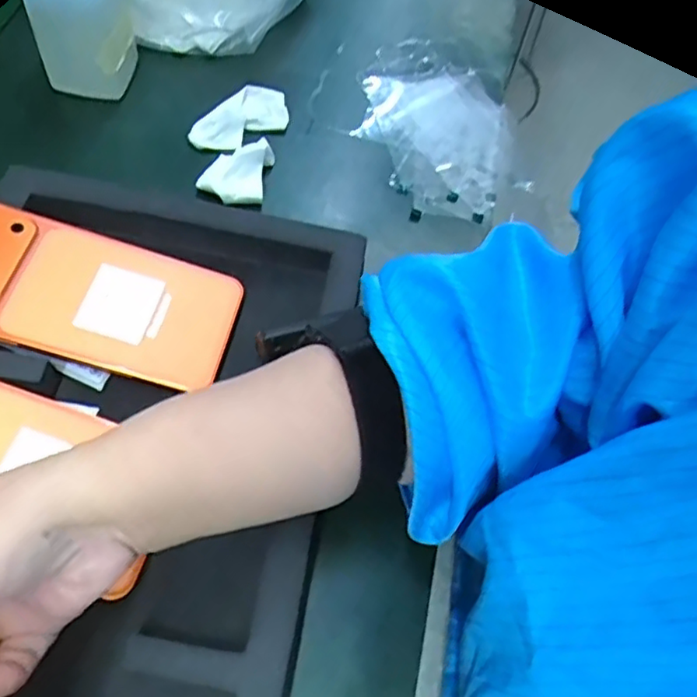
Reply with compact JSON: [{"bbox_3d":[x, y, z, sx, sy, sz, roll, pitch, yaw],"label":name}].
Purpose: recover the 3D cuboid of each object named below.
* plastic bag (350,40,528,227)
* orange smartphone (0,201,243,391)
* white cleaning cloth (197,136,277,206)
[{"bbox_3d":[0.064,-0.163,0.464,0.106,0.029,0.157,-23,61,-19],"label":"plastic bag"},{"bbox_3d":[-0.144,-0.030,0.337,0.159,0.012,0.074,17,59,-9],"label":"orange smartphone"},{"bbox_3d":[-0.076,-0.117,0.411,0.044,0.025,0.041,11,56,3],"label":"white cleaning cloth"}]

